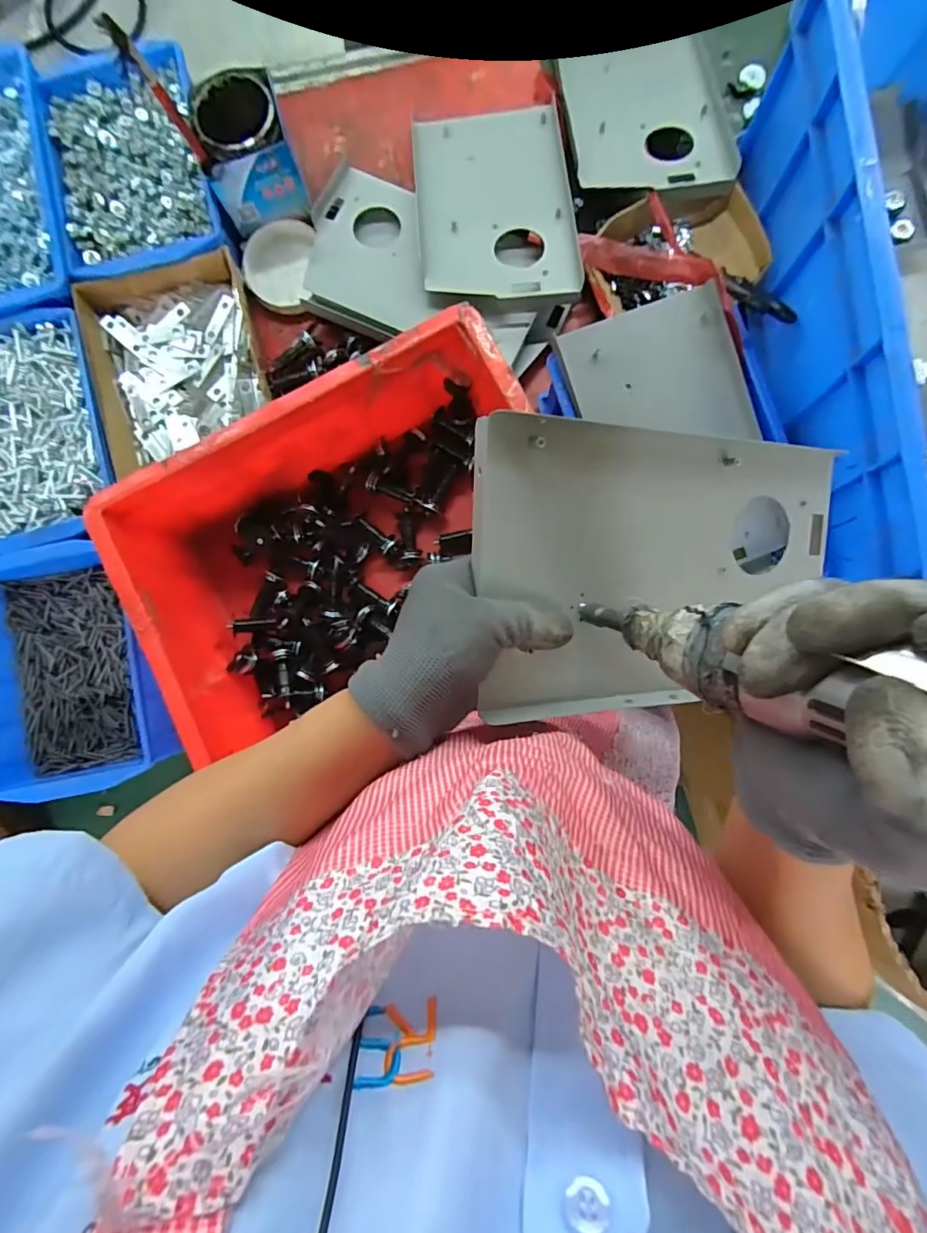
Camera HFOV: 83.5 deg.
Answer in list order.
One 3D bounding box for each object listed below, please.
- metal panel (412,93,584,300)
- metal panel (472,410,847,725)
[{"bbox_3d":[0.033,-0.458,0.572,0.165,0.012,0.256,-5,78,4],"label":"metal panel"},{"bbox_3d":[0.135,-0.026,0.329,0.266,0.019,0.169,-2,99,-19],"label":"metal panel"}]

